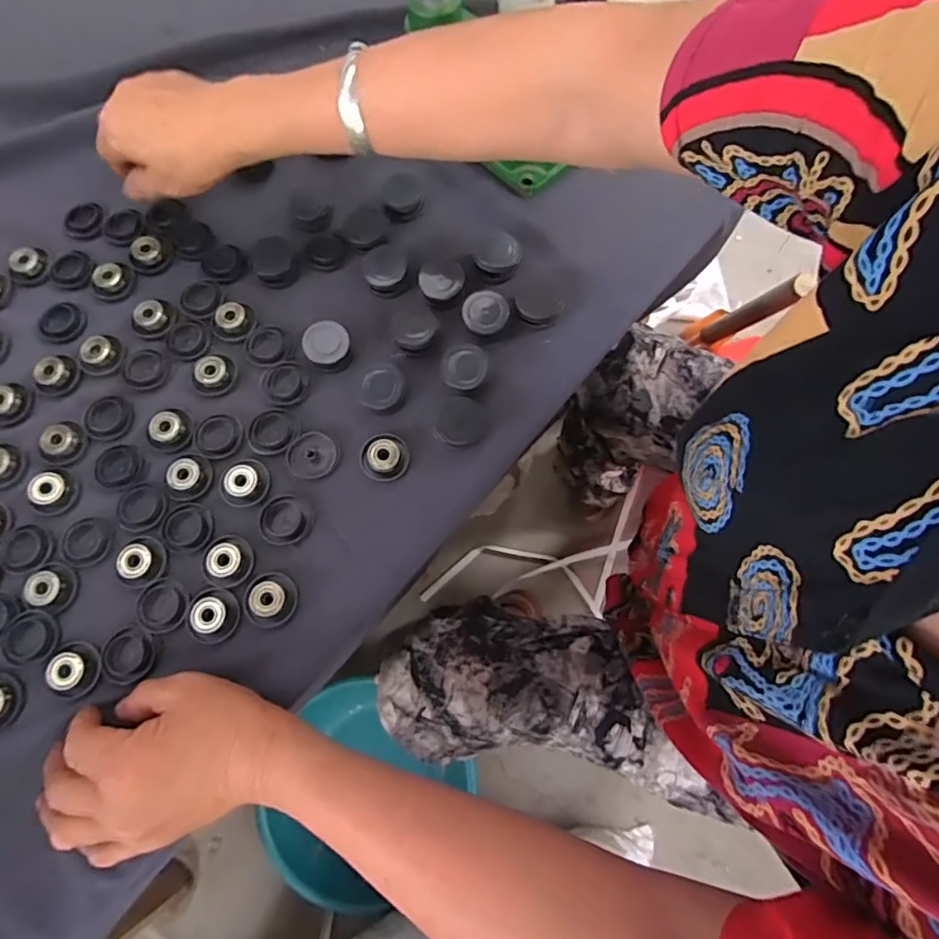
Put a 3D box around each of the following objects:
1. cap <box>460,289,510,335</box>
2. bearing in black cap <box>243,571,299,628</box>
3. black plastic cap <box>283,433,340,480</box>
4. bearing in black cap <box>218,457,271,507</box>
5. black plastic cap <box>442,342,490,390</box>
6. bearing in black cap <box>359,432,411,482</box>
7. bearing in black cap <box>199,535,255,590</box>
[{"bbox_3d":[0.012,-0.115,0.412,0.033,0.008,0.032,0,73,1],"label":"cap"},{"bbox_3d":[-0.128,0.082,0.362,0.034,0.009,0.034,0,73,1],"label":"bearing in black cap"},{"bbox_3d":[-0.108,-0.011,0.390,0.036,0.004,0.032,-29,75,-8],"label":"black plastic cap"},{"bbox_3d":[-0.154,0.008,0.385,0.034,0.009,0.033,-42,77,-11],"label":"bearing in black cap"},{"bbox_3d":[-0.003,-0.070,0.398,0.031,0.018,0.031,0,73,1],"label":"black plastic cap"},{"bbox_3d":[-0.059,-0.010,0.391,0.032,0.013,0.034,0,73,1],"label":"bearing in black cap"},{"bbox_3d":[-0.158,0.058,0.368,0.034,0.008,0.032,0,73,1],"label":"bearing in black cap"}]

